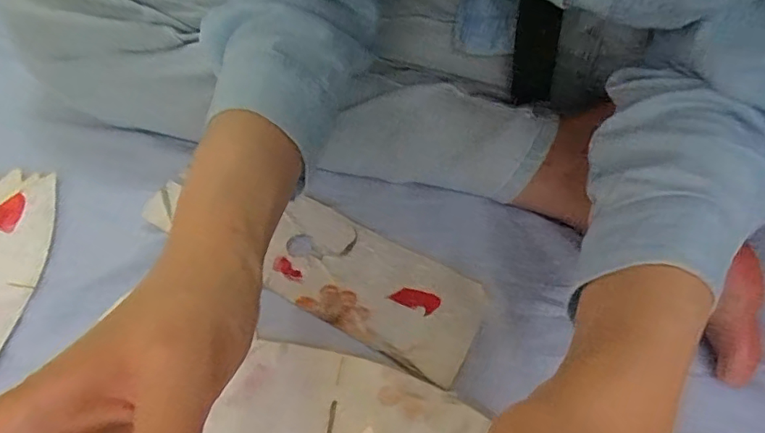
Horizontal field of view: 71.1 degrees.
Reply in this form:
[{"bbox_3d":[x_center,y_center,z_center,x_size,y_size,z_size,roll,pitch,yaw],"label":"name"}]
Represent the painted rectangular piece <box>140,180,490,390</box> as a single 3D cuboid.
[{"bbox_3d":[-0.051,0.026,0.389,0.253,0.010,0.081,27,54,12],"label":"painted rectangular piece"}]

